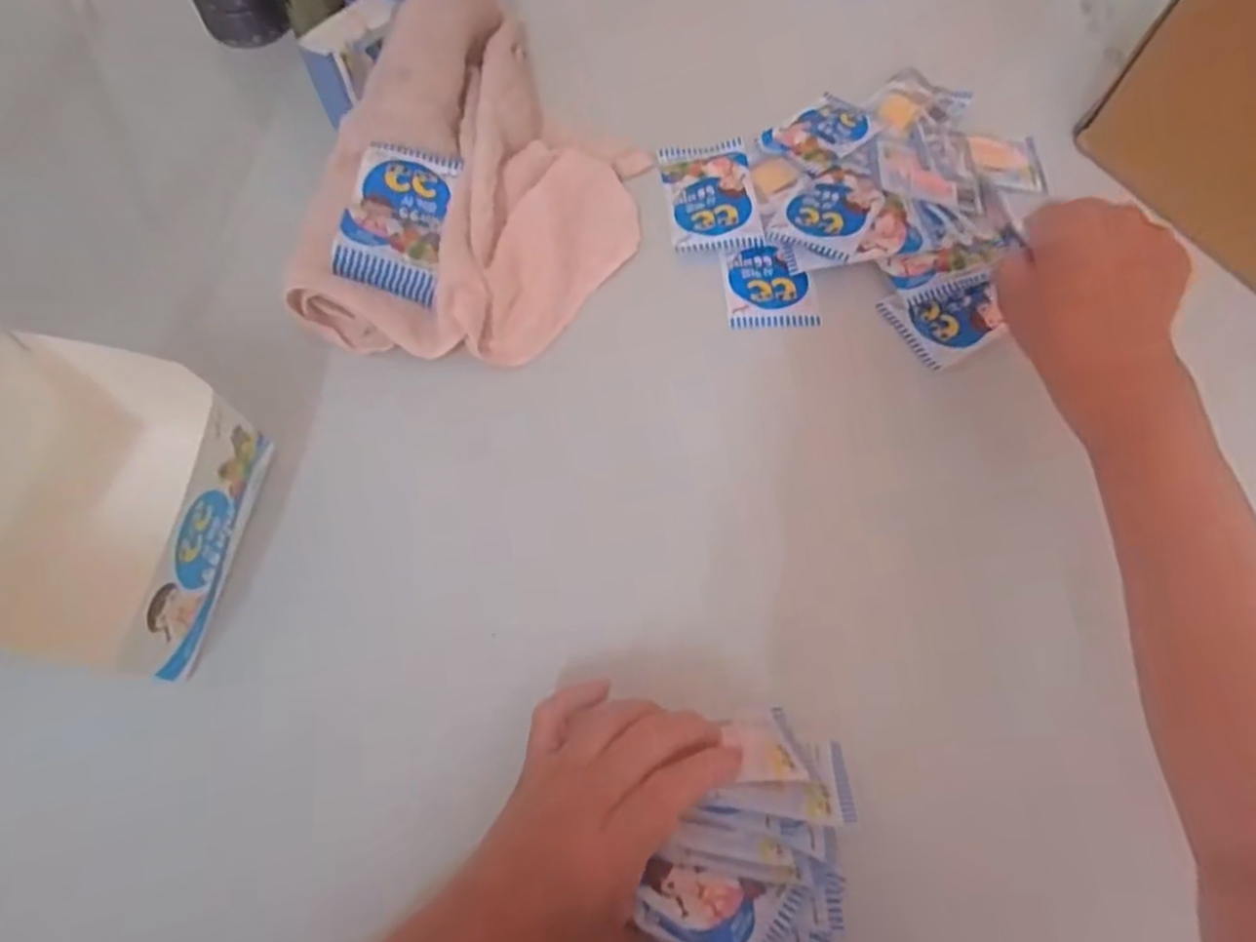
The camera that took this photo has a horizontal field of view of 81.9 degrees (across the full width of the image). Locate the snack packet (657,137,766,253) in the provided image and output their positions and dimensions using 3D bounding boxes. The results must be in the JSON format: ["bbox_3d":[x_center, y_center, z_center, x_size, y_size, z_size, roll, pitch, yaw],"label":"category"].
[{"bbox_3d":[0.060,-0.202,0.525,0.063,0.008,0.098,-5,66,-5],"label":"snack packet"}]

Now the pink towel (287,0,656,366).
[{"bbox_3d":[-0.099,-0.217,0.495,0.214,0.059,0.300,10,65,3],"label":"pink towel"}]

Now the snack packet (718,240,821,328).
[{"bbox_3d":[0.098,-0.127,0.502,0.063,0.013,0.062,-6,66,-5],"label":"snack packet"}]

